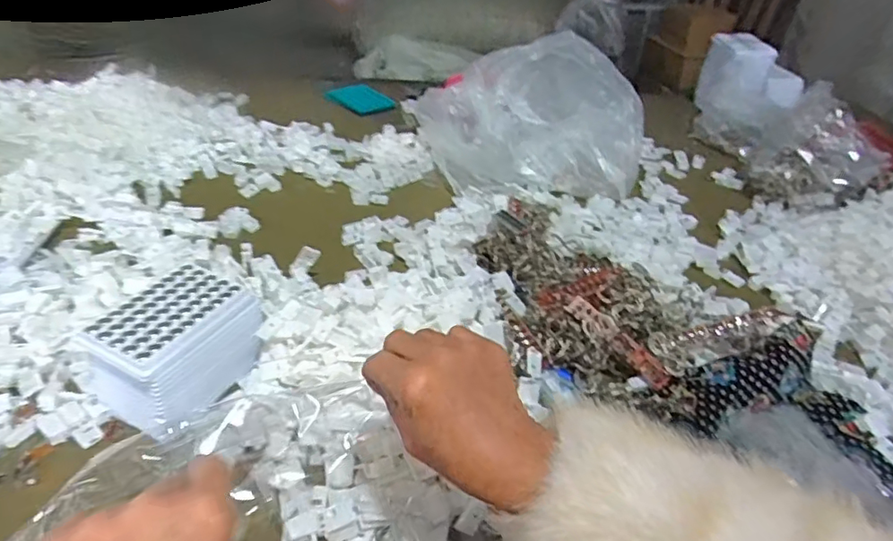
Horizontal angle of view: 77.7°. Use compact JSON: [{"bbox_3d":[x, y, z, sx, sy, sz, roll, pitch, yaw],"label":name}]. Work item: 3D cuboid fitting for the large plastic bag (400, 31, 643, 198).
[{"bbox_3d":[0.149,-0.281,0.990,0.348,0.166,0.348,-9,39,-18],"label":"large plastic bag"}]

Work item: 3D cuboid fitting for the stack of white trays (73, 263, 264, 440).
[{"bbox_3d":[-0.258,0.073,0.534,0.111,0.085,0.143,21,39,21],"label":"stack of white trays"}]

